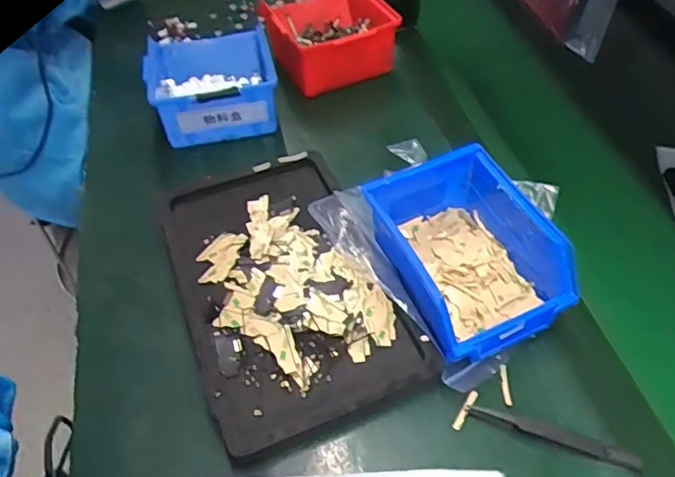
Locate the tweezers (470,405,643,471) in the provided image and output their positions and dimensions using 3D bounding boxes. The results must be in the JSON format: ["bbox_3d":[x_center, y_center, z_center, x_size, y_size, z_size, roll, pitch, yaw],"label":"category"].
[{"bbox_3d":[0.140,0.128,0.354,0.106,0.011,0.013,16,52,10],"label":"tweezers"}]

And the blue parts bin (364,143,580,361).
[{"bbox_3d":[0.103,0.008,0.414,0.129,0.065,0.145,-14,53,-14],"label":"blue parts bin"}]

